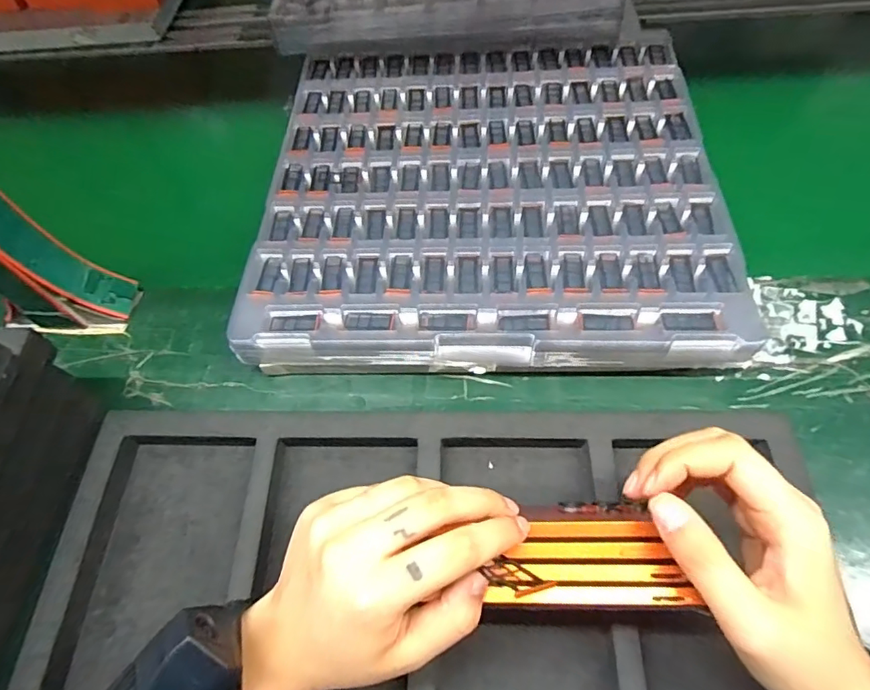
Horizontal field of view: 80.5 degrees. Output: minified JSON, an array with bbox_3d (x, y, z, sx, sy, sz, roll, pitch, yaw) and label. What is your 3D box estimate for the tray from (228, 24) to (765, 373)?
[{"bbox_3d":[0.045,-0.145,0.483,0.385,0.052,0.375,-1,59,4],"label":"tray"}]

